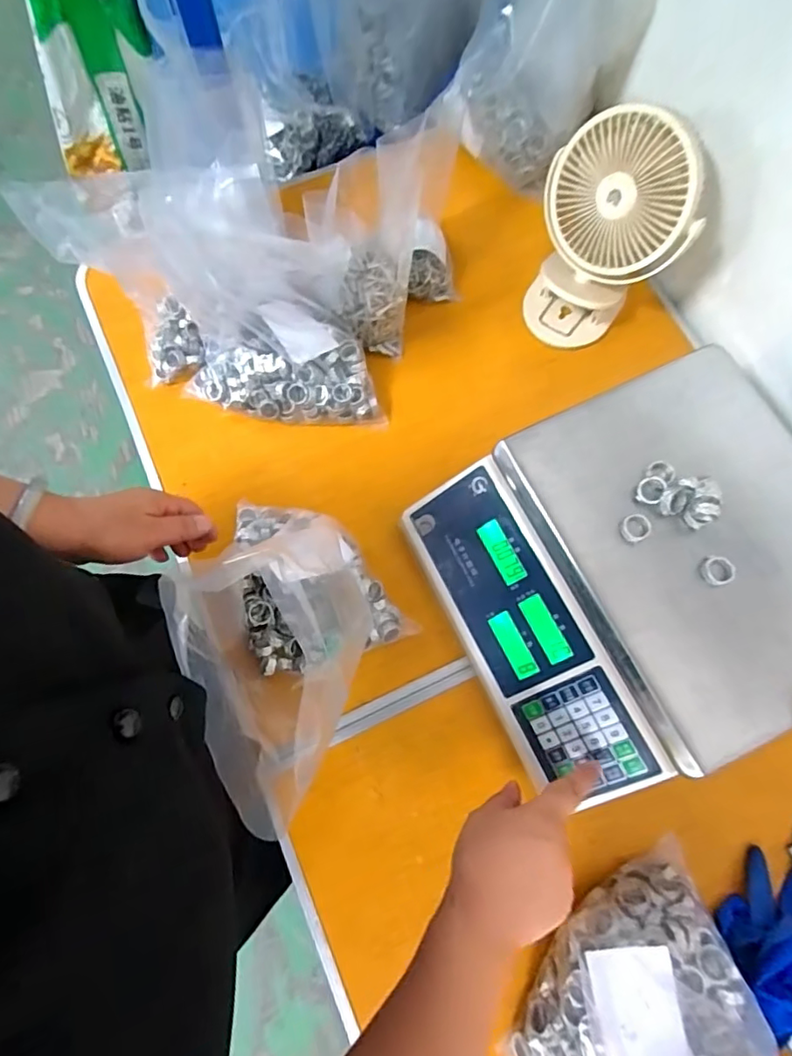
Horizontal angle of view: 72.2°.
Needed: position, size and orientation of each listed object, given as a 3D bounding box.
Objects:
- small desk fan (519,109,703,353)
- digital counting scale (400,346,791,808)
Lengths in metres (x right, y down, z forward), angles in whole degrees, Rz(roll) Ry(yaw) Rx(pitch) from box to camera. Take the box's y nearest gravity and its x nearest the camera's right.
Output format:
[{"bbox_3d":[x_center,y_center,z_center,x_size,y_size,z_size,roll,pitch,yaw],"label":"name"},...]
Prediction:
[{"bbox_3d":[0.209,-0.300,0.531,0.069,0.183,0.151,-36,76,-32],"label":"small desk fan"},{"bbox_3d":[0.203,0.036,0.456,0.304,0.093,0.278,-25,76,-7],"label":"digital counting scale"}]

